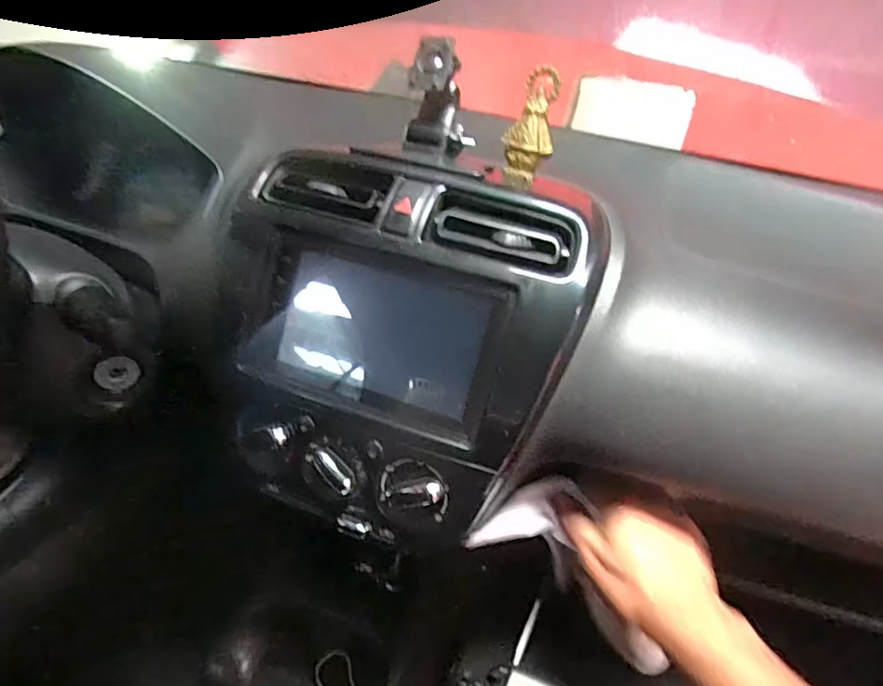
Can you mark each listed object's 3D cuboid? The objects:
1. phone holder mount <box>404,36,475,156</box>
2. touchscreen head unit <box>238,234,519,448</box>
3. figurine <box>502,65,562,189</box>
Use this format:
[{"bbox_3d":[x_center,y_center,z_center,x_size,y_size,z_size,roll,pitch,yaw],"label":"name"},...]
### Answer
[{"bbox_3d":[-0.003,-0.190,0.449,0.063,0.076,0.037,11,30,7],"label":"phone holder mount"},{"bbox_3d":[-0.045,-0.007,0.445,0.189,0.117,0.054,17,5,15],"label":"touchscreen head unit"},{"bbox_3d":[0.069,-0.164,0.441,0.028,0.082,0.028,-6,33,-22],"label":"figurine"}]

